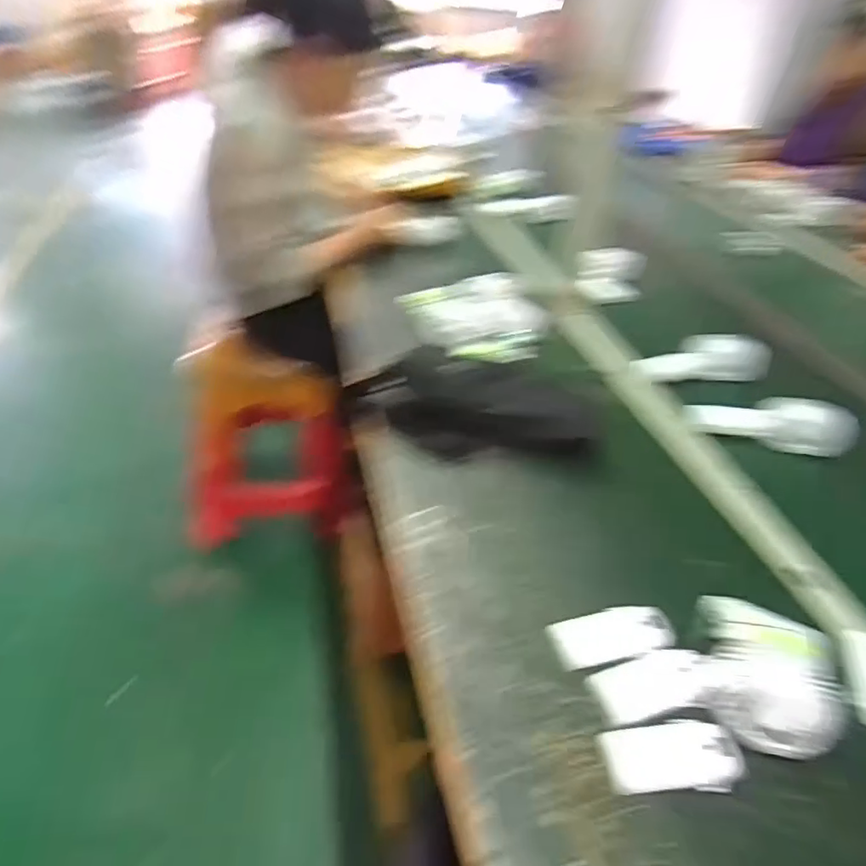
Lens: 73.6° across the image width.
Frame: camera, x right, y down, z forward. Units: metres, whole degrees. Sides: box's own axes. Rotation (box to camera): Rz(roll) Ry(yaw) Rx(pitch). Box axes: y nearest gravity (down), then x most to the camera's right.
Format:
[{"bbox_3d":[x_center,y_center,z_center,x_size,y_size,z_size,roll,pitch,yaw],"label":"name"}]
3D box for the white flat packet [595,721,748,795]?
[{"bbox_3d":[0.185,0.250,0.447,0.098,0.019,0.052,-1,39,-7],"label":"white flat packet"}]

